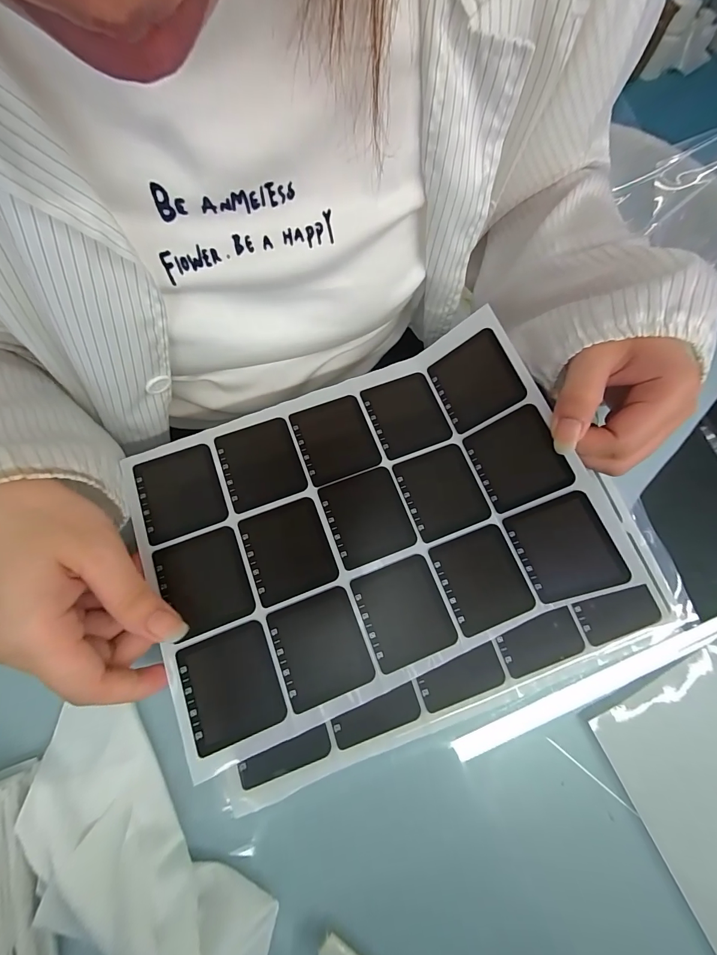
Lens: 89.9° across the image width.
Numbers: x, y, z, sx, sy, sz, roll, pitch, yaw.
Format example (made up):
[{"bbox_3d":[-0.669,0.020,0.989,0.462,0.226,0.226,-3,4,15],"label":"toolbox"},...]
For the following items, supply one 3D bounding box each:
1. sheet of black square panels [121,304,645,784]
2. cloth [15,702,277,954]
[{"bbox_3d":[0.000,0.023,0.216,0.251,0.033,0.183,-21,75,-7],"label":"sheet of black square panels"},{"bbox_3d":[-0.113,0.195,0.179,0.083,0.027,0.160,-33,77,-10],"label":"cloth"}]

